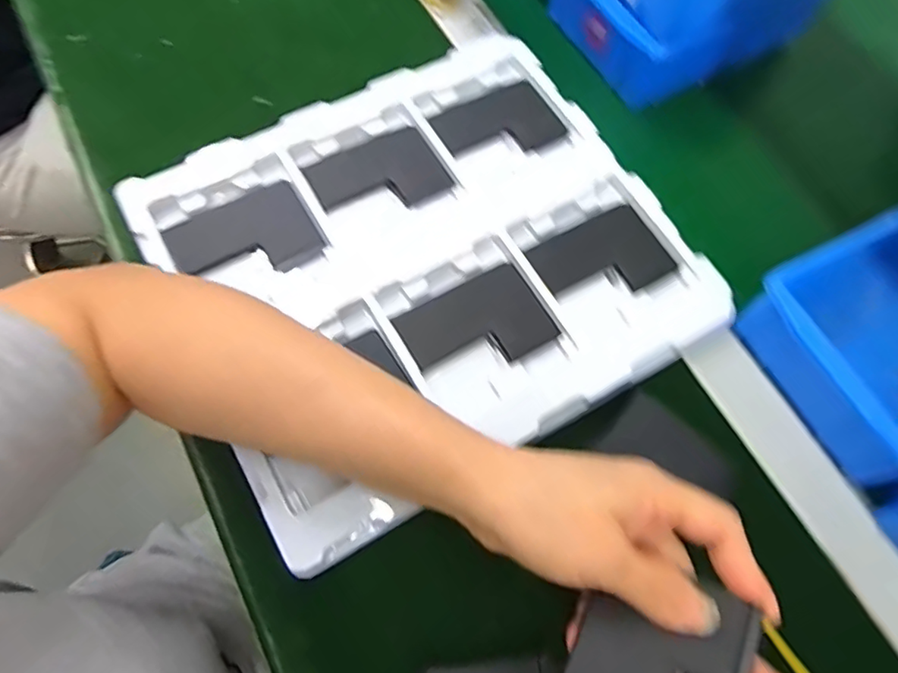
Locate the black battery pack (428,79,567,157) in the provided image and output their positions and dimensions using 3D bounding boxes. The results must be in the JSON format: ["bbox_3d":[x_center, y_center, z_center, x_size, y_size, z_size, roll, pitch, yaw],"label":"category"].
[{"bbox_3d":[0.038,-0.159,0.431,0.088,0.004,0.061,-26,71,-12],"label":"black battery pack"}]

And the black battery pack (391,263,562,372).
[{"bbox_3d":[0.018,-0.006,0.364,0.089,0.004,0.061,-27,71,-13],"label":"black battery pack"}]

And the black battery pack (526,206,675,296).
[{"bbox_3d":[0.104,-0.053,0.388,0.087,0.004,0.060,-26,71,-12],"label":"black battery pack"}]

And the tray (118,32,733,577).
[{"bbox_3d":[-0.014,-0.058,0.378,0.314,0.014,0.283,-29,72,-12],"label":"tray"}]

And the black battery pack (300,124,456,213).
[{"bbox_3d":[-0.050,-0.114,0.408,0.090,0.004,0.065,-28,71,-13],"label":"black battery pack"}]

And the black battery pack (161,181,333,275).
[{"bbox_3d":[-0.136,-0.064,0.381,0.091,0.004,0.068,-29,72,-13],"label":"black battery pack"}]

